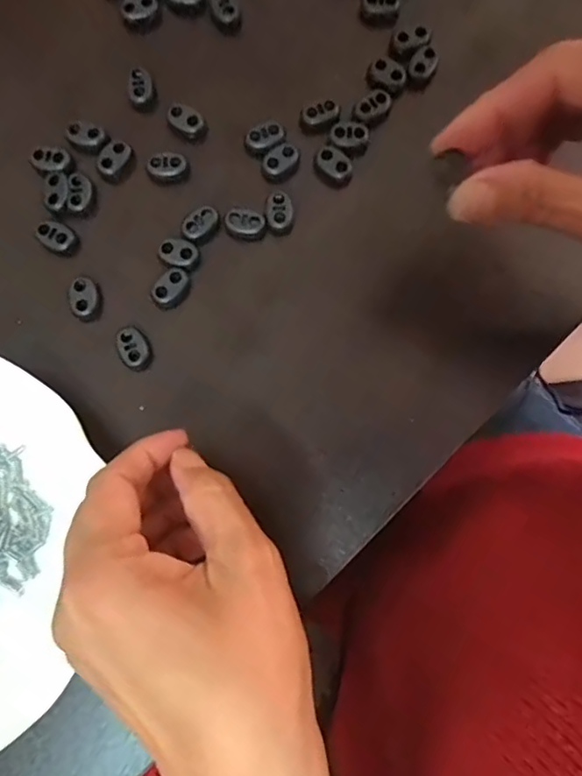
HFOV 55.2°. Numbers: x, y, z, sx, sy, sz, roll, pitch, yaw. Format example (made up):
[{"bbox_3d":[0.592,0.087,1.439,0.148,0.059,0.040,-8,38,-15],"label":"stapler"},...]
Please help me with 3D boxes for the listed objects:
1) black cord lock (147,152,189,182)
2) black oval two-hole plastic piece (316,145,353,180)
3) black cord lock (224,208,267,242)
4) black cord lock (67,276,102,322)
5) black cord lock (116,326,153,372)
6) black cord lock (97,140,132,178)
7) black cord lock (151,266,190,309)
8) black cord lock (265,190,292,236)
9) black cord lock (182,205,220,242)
[{"bbox_3d":[-0.064,-0.116,0.292,0.020,0.009,0.013,6,81,1],"label":"black cord lock"},{"bbox_3d":[0.022,-0.118,0.293,0.013,0.008,0.019,-41,83,-6],"label":"black oval two-hole plastic piece"},{"bbox_3d":[-0.024,-0.084,0.288,0.022,0.007,0.015,17,81,2],"label":"black cord lock"},{"bbox_3d":[-0.104,-0.045,0.281,0.013,0.011,0.023,-10,81,-2],"label":"black cord lock"},{"bbox_3d":[-0.078,-0.020,0.278,0.015,0.007,0.022,-24,82,-4],"label":"black cord lock"},{"bbox_3d":[-0.092,-0.120,0.291,0.012,0.009,0.020,31,82,5],"label":"black cord lock"},{"bbox_3d":[-0.061,-0.050,0.283,0.012,0.011,0.021,40,83,6],"label":"black cord lock"},{"bbox_3d":[-0.007,-0.093,0.290,0.013,0.007,0.024,-6,81,-1],"label":"black cord lock"},{"bbox_3d":[-0.047,-0.085,0.288,0.013,0.008,0.020,40,83,6],"label":"black cord lock"}]

